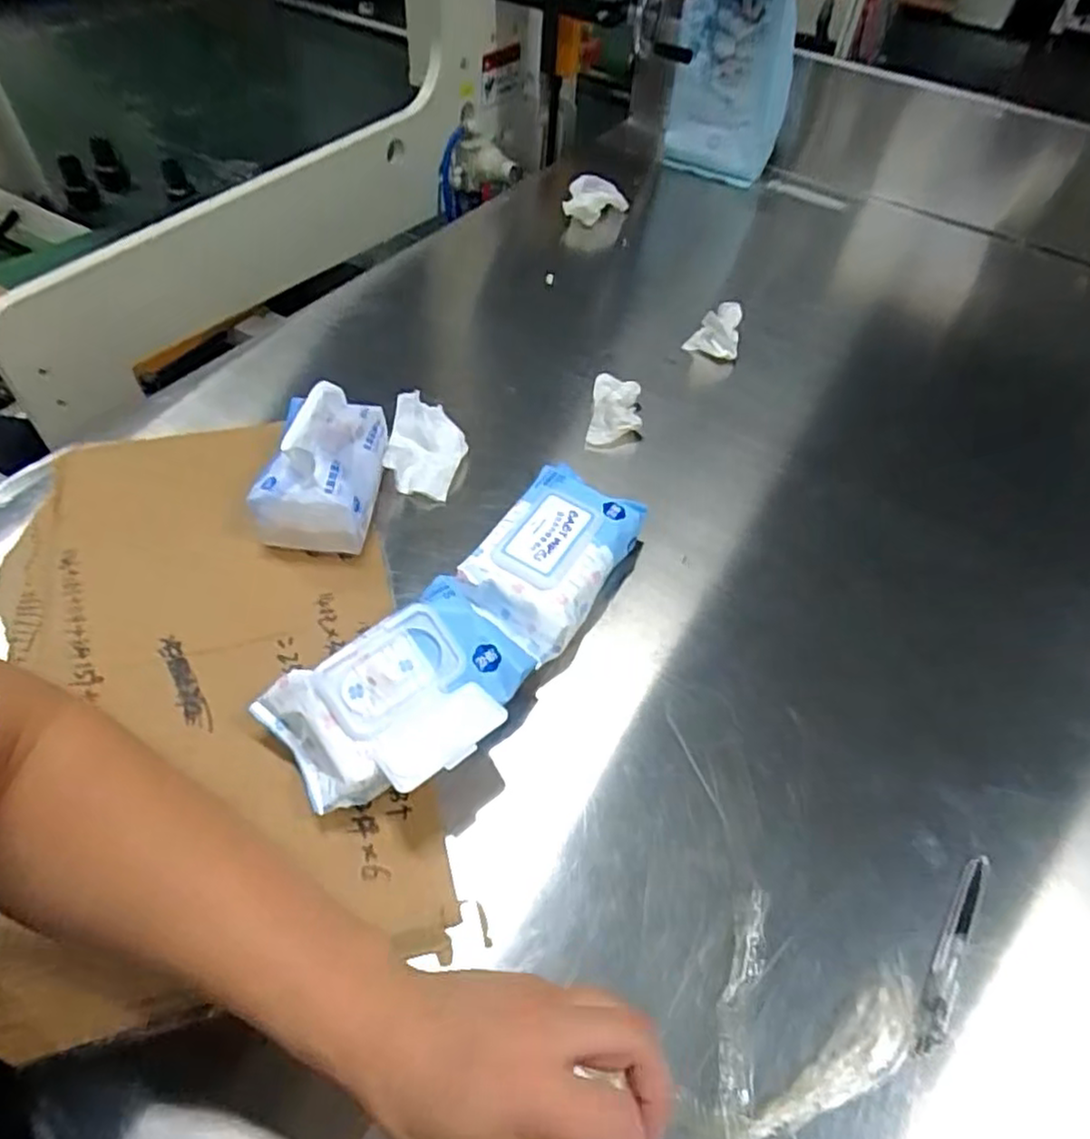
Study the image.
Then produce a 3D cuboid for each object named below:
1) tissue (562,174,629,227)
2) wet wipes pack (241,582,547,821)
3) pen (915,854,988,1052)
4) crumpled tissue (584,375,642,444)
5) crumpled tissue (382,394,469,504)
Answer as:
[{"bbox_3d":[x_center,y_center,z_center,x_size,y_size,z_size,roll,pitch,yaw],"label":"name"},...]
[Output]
[{"bbox_3d":[0.076,-0.548,1.041,0.094,0.065,0.038,3,52,-2],"label":"tissue"},{"bbox_3d":[-0.095,0.098,0.512,0.185,0.072,0.130,-28,59,-24],"label":"wet wipes pack"},{"bbox_3d":[0.271,0.251,0.463,0.018,0.009,0.142,32,56,20],"label":"pen"},{"bbox_3d":[0.078,-0.176,0.782,0.054,0.034,0.098,8,52,2],"label":"crumpled tissue"},{"bbox_3d":[-0.123,-0.126,0.723,0.077,0.041,0.121,2,52,-2],"label":"crumpled tissue"}]

